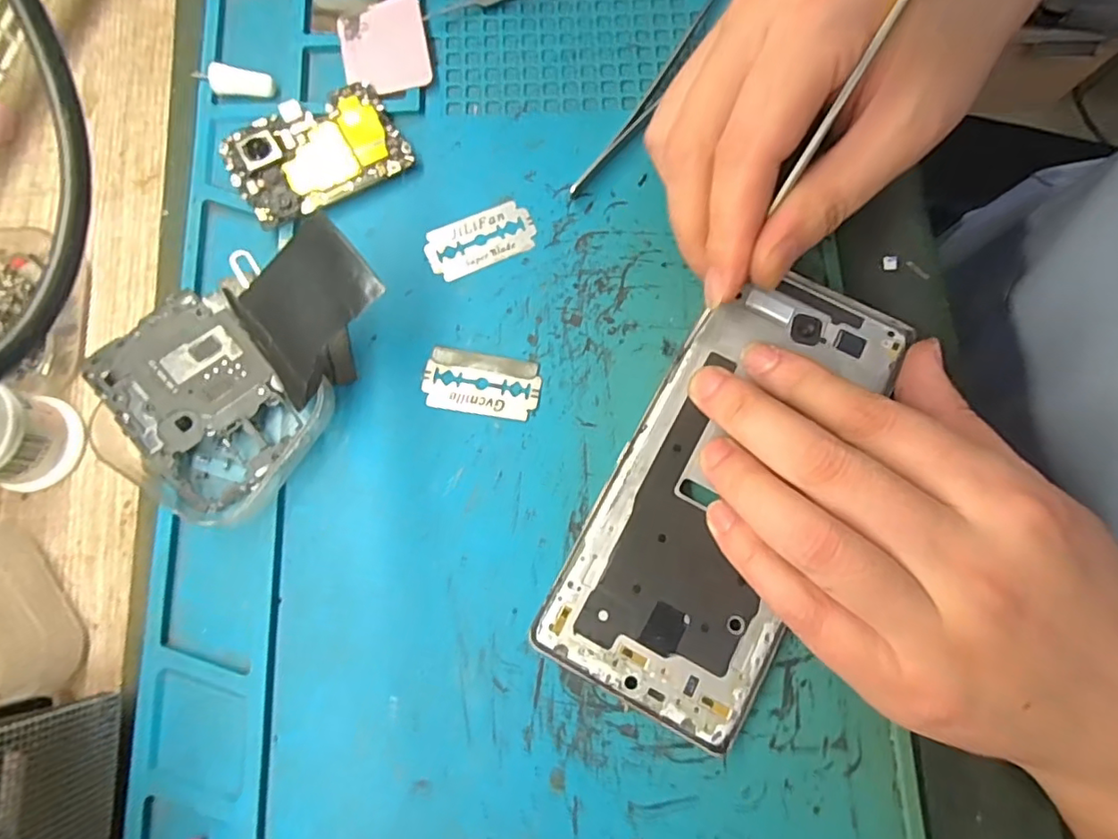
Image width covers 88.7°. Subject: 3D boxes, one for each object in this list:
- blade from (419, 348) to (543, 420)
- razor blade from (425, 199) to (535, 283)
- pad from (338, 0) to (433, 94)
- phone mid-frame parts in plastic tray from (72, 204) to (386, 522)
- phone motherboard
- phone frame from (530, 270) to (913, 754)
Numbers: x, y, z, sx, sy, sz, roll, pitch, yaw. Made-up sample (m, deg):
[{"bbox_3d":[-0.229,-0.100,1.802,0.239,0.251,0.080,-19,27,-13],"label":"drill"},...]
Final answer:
[{"bbox_3d":[-0.028,-0.013,0.208,0.042,0.004,0.023,10,79,2],"label":"blade"},{"bbox_3d":[-0.030,-0.070,0.220,0.042,0.004,0.022,-24,80,-5],"label":"razor blade"},{"bbox_3d":[-0.072,-0.153,0.234,0.034,0.005,0.042,-11,79,-2],"label":"pad"},{"bbox_3d":[-0.109,-0.020,0.191,0.063,0.039,0.098,35,81,6],"label":"phone mid-frame parts in plastic tray"},{"bbox_3d":[-0.094,-0.103,0.223,0.063,0.010,0.044,-30,80,-6],"label":"phone motherboard"},{"bbox_3d":[0.058,0.021,0.198,0.070,0.005,0.157,27,79,5],"label":"phone frame"}]

